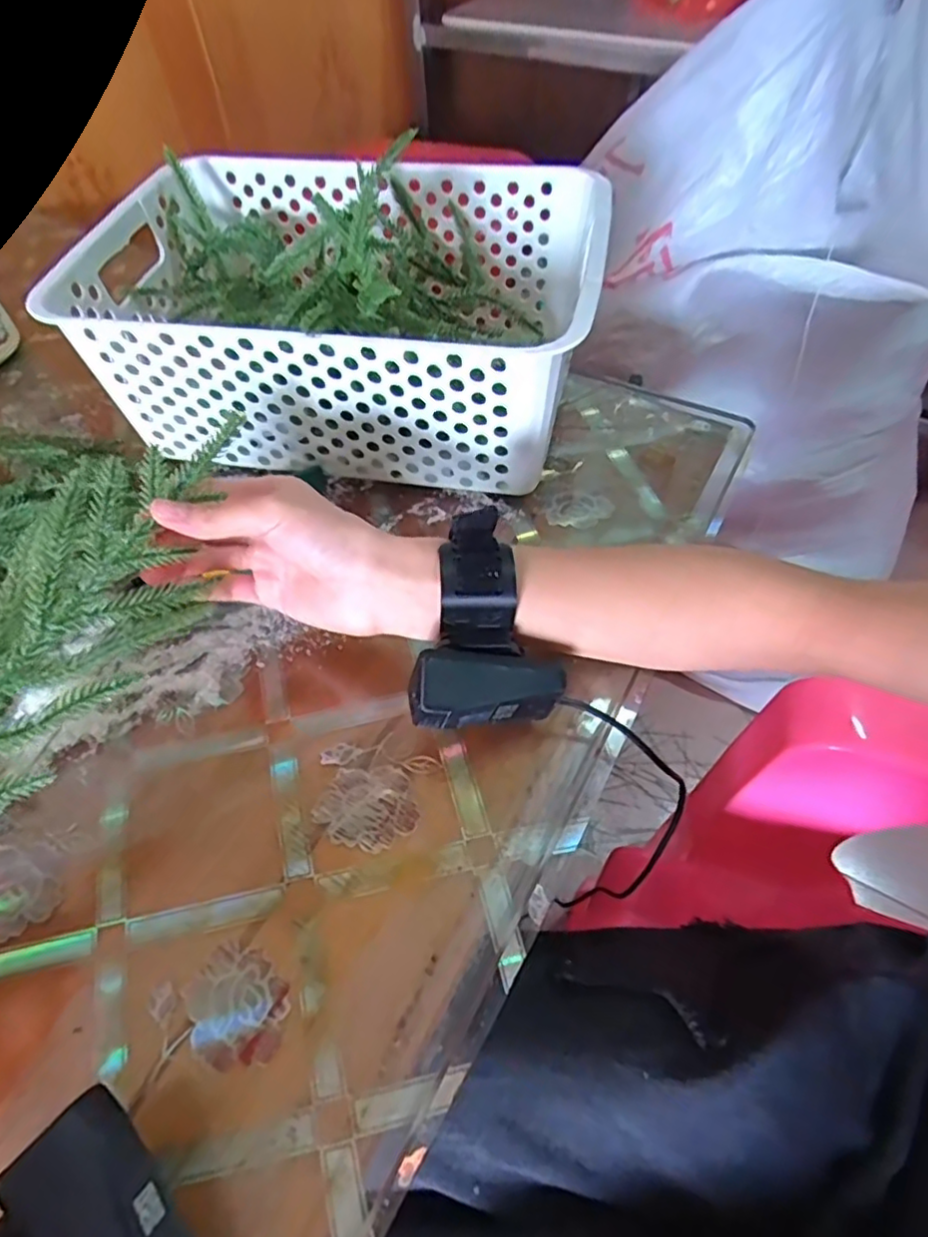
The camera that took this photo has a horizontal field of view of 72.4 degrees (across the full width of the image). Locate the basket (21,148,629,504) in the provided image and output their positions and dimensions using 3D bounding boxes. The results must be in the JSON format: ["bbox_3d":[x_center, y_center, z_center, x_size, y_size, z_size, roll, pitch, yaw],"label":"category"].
[{"bbox_3d":[-0.074,-0.197,0.418,0.297,0.123,0.195,8,56,8],"label":"basket"}]

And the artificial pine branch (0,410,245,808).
[{"bbox_3d":[-0.169,0.003,0.265,0.055,0.041,0.196,23,67,15],"label":"artificial pine branch"}]

